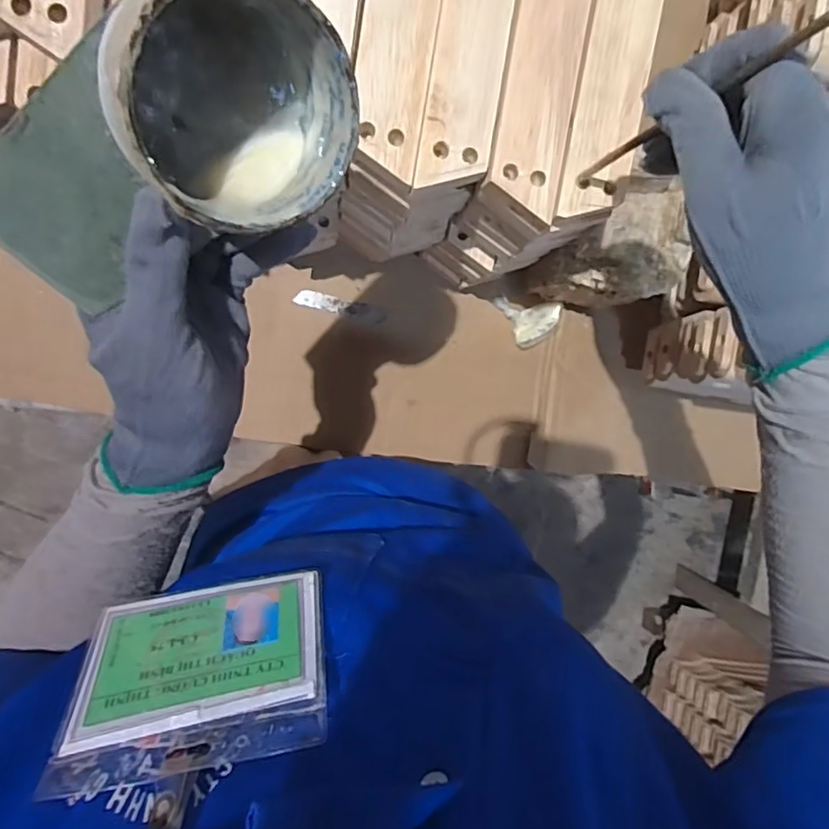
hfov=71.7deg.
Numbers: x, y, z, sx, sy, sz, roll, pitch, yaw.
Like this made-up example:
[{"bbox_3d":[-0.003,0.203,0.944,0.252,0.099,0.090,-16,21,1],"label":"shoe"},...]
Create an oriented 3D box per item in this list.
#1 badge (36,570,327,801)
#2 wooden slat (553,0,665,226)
[{"bbox_3d":[-0.088,0.105,0.239,0.099,0.083,0.005,-9,126,-3],"label":"badge"},{"bbox_3d":[0.133,-0.262,0.348,0.044,0.012,0.288,10,94,-7],"label":"wooden slat"}]

